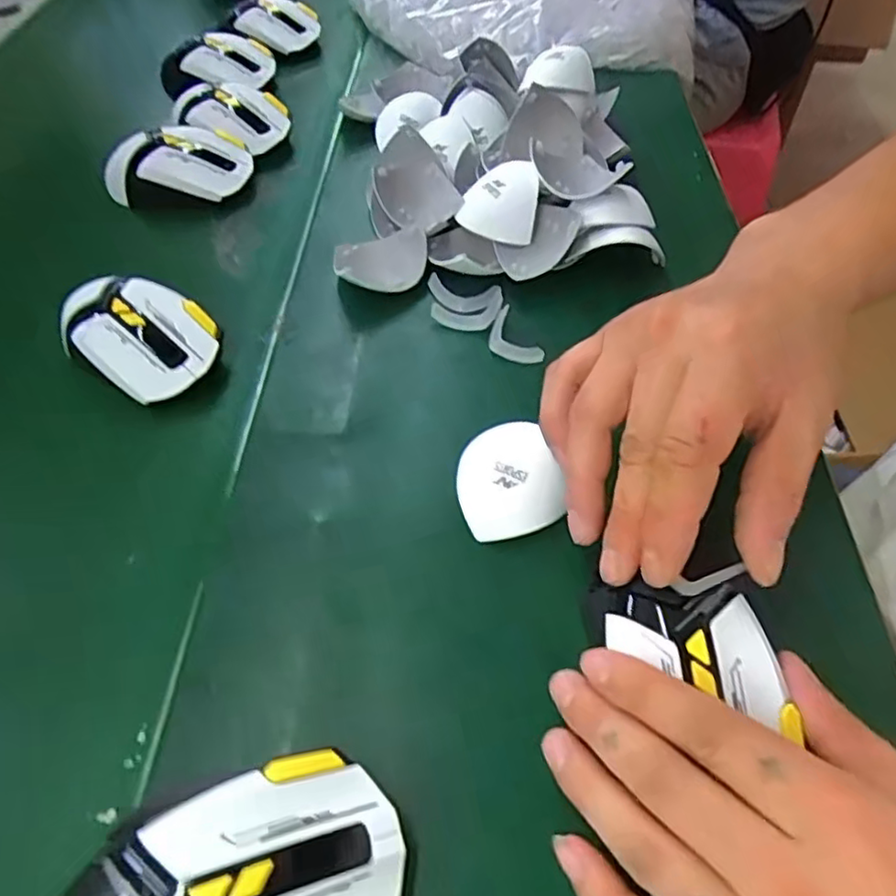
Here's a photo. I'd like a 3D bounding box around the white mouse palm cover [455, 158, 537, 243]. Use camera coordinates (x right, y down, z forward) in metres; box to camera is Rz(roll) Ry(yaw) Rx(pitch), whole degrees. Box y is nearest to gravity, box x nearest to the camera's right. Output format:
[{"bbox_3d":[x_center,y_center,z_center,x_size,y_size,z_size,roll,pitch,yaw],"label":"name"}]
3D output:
[{"bbox_3d":[0.033,-0.163,0.424,0.050,0.018,0.054,10,94,10],"label":"white mouse palm cover"}]

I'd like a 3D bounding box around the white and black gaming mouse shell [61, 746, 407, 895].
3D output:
[{"bbox_3d":[-0.074,0.142,0.213,0.119,0.040,0.073,-13,53,-8],"label":"white and black gaming mouse shell"}]

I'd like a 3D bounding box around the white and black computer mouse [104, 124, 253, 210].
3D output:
[{"bbox_3d":[-0.212,-0.220,0.507,0.114,0.049,0.063,8,53,8],"label":"white and black computer mouse"}]

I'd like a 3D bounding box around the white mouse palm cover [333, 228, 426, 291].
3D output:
[{"bbox_3d":[-0.042,-0.121,0.417,0.060,0.016,0.046,-14,53,-9],"label":"white mouse palm cover"}]

